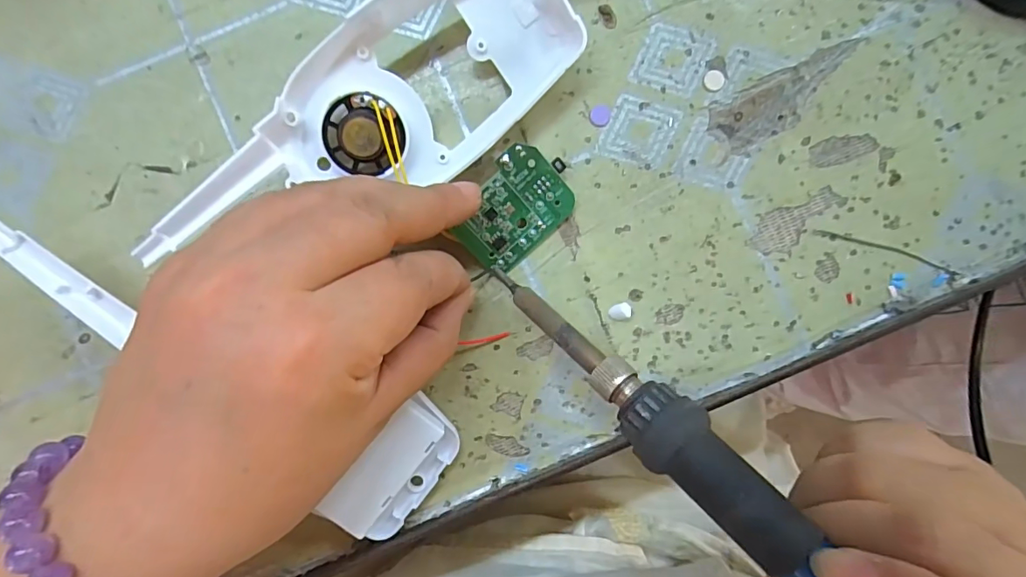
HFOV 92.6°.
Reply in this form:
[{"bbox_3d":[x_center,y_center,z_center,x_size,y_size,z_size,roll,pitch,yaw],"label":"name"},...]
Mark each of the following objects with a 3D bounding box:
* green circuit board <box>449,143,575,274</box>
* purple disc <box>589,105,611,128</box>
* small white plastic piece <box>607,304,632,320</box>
[{"bbox_3d":[0.000,-0.028,0.179,0.031,0.004,0.042,42,96,-22],"label":"green circuit board"},{"bbox_3d":[0.033,-0.066,0.186,0.008,0.004,0.008,0,91,-1],"label":"purple disc"},{"bbox_3d":[0.040,0.009,0.183,0.008,0.004,0.006,1,91,-1],"label":"small white plastic piece"}]

